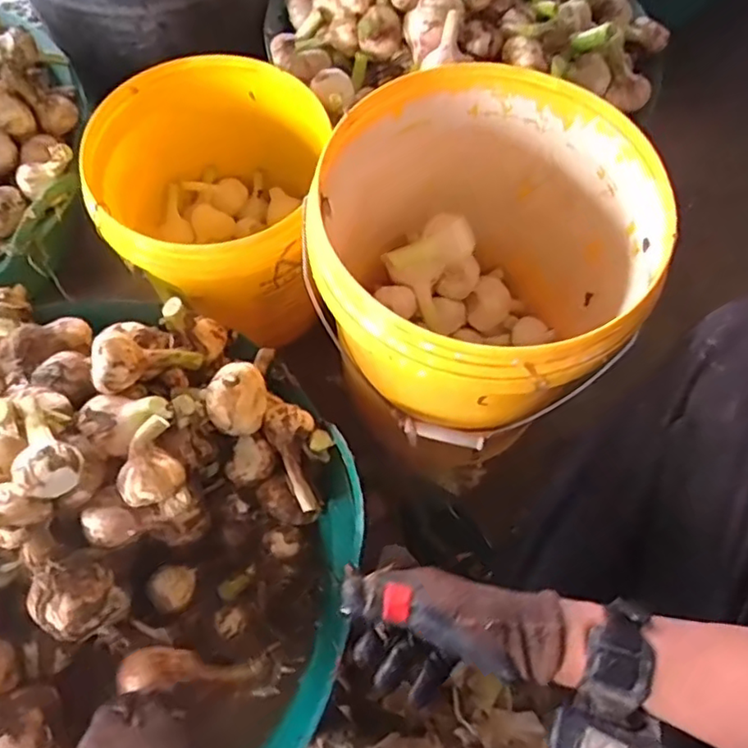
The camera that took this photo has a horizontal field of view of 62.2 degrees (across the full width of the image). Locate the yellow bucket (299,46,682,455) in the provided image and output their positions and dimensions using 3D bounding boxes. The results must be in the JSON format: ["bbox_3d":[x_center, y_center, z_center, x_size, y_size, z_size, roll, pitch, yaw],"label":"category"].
[{"bbox_3d":[0.090,-0.089,0.623,0.285,0.274,0.301,27,65,9],"label":"yellow bucket"}]

